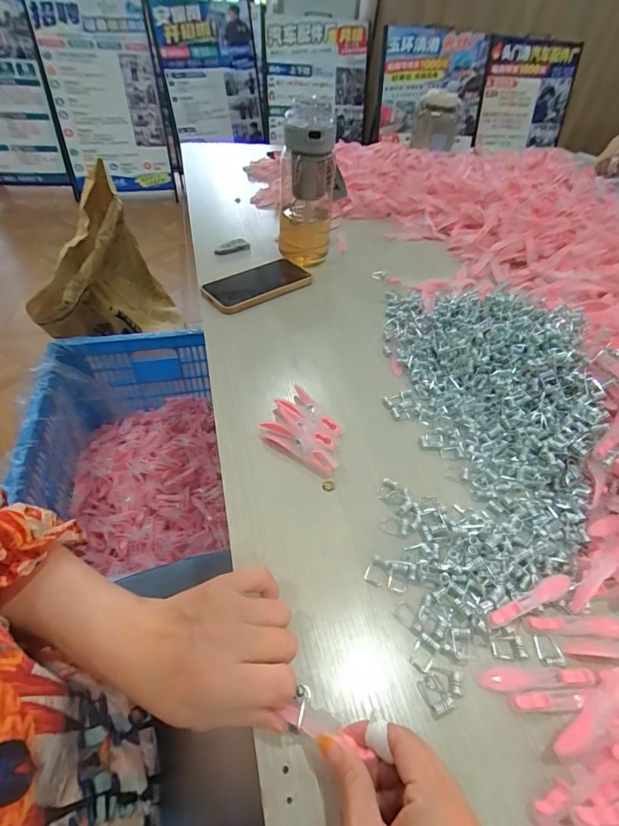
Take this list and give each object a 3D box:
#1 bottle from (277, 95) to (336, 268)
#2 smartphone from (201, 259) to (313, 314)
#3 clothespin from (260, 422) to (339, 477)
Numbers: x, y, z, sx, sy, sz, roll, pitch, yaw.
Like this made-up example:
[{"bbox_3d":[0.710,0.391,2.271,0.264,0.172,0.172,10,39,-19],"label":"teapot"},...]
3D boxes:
[{"bbox_3d":[0.000,-0.326,0.588,0.086,0.200,0.071,2,47,-3],"label":"bottle"},{"bbox_3d":[-0.076,-0.191,0.588,0.164,0.016,0.081,-29,56,-27],"label":"smartphone"},{"bbox_3d":[-0.013,0.034,0.388,0.084,0.018,0.019,26,51,18],"label":"clothespin"}]

